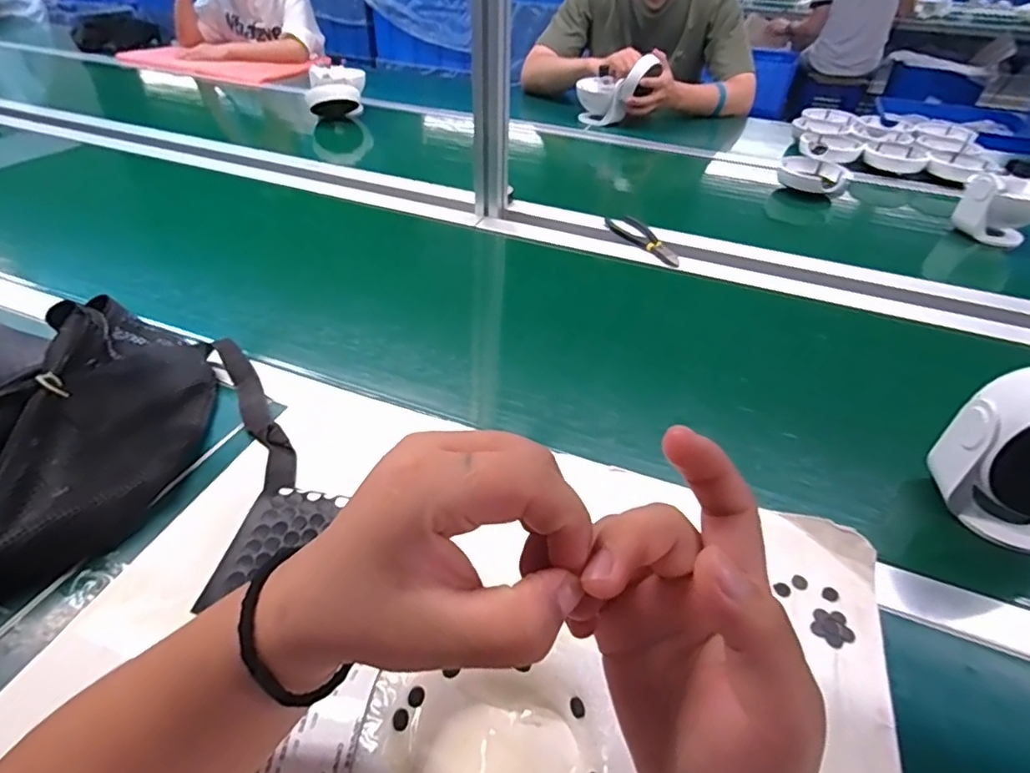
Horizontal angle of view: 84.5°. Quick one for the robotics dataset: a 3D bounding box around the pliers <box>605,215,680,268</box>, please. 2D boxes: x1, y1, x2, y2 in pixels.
[{"bbox_3d":[0.194,-0.214,0.832,0.049,0.018,0.152,-16,43,-21],"label":"pliers"}]

